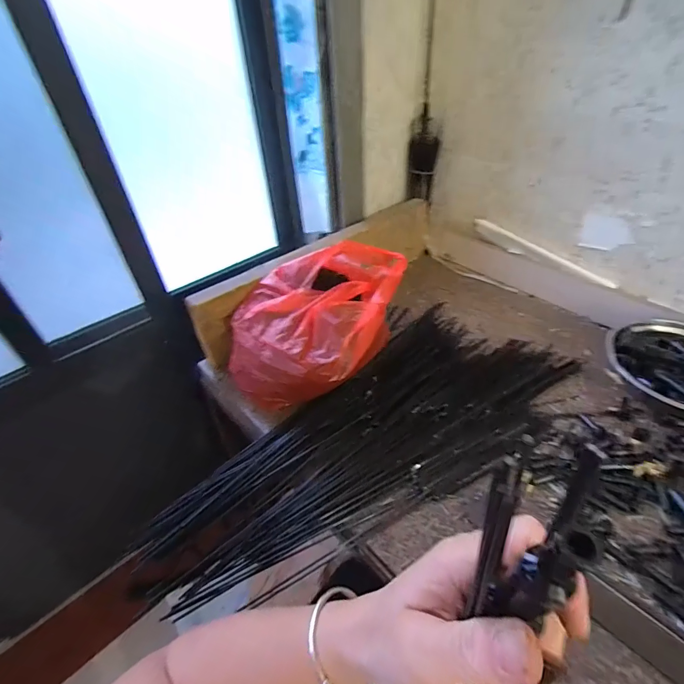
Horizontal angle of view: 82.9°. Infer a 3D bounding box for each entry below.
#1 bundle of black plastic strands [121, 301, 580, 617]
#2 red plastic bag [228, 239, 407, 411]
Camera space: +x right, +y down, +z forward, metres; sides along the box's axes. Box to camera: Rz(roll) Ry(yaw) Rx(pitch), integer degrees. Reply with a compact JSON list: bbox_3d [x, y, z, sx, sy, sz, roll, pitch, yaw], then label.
[{"bbox_3d":[0.036,0.113,0.557,0.632,0.034,0.267,-27,44,-27],"label":"bundle of black plastic strands"},{"bbox_3d":[-0.045,-0.036,0.631,0.221,0.160,0.279,24,45,30],"label":"red plastic bag"}]

